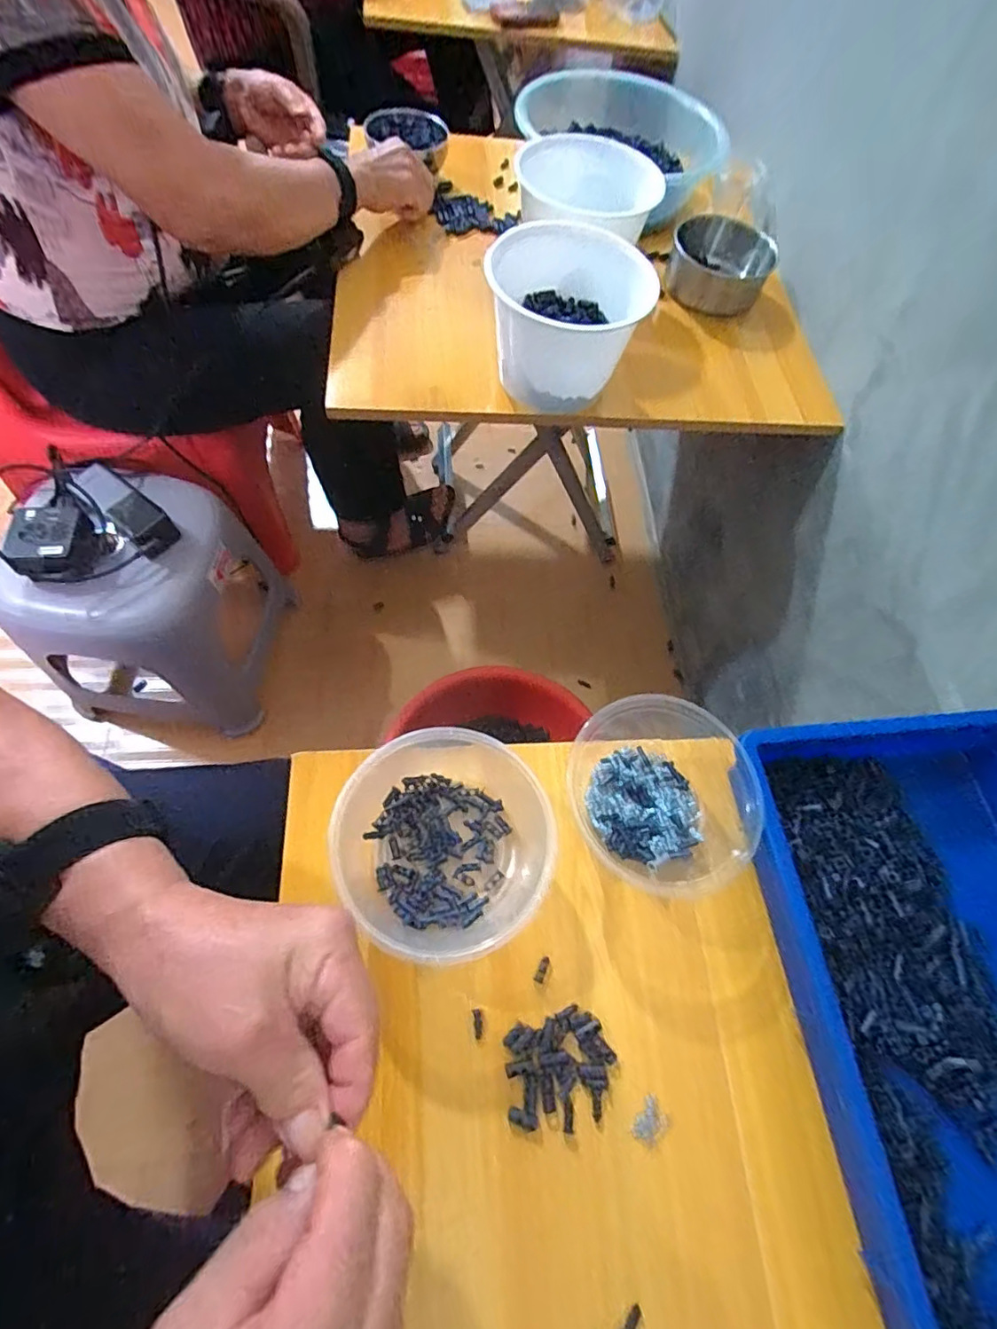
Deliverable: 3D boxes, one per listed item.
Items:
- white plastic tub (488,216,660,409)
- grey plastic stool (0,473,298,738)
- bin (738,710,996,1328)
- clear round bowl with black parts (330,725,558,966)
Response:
[{"bbox_3d":[0.062,-0.361,0.607,0.145,0.124,0.167,-15,68,-12],"label":"white plastic tub"},{"bbox_3d":[-0.517,-0.069,0.869,0.256,0.304,0.286,12,65,0],"label":"grey plastic stool"},{"bbox_3d":[0.319,0.219,0.376,0.249,0.066,0.367,-1,65,-6],"label":"bin"},{"bbox_3d":[-0.033,0.121,0.386,0.144,0.059,0.145,2,65,-5],"label":"clear round bowl with black parts"}]

